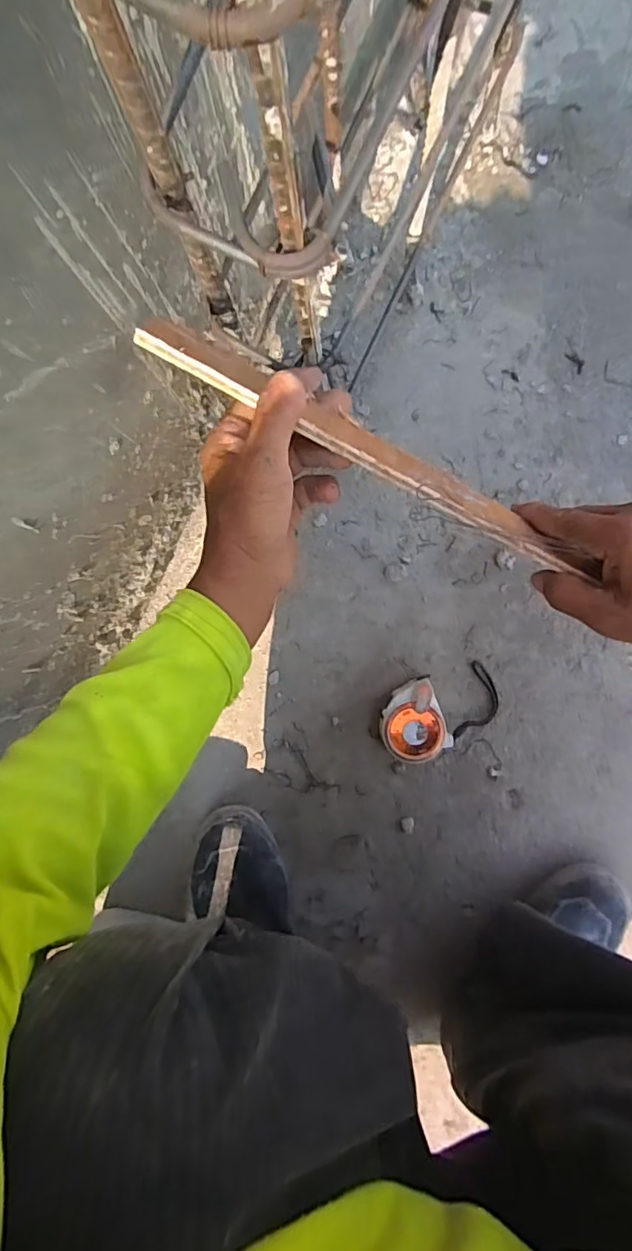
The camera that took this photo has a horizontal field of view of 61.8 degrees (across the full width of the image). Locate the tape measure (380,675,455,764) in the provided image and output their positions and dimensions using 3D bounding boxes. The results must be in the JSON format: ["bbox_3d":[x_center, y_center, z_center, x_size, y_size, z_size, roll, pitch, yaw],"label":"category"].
[{"bbox_3d":[0.096,0.097,0.532,0.063,0.036,0.075,-24,90,3],"label":"tape measure"}]

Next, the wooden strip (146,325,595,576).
[{"bbox_3d":[0.044,-0.103,0.324,0.301,0.042,0.007,25,136,-12],"label":"wooden strip"}]

